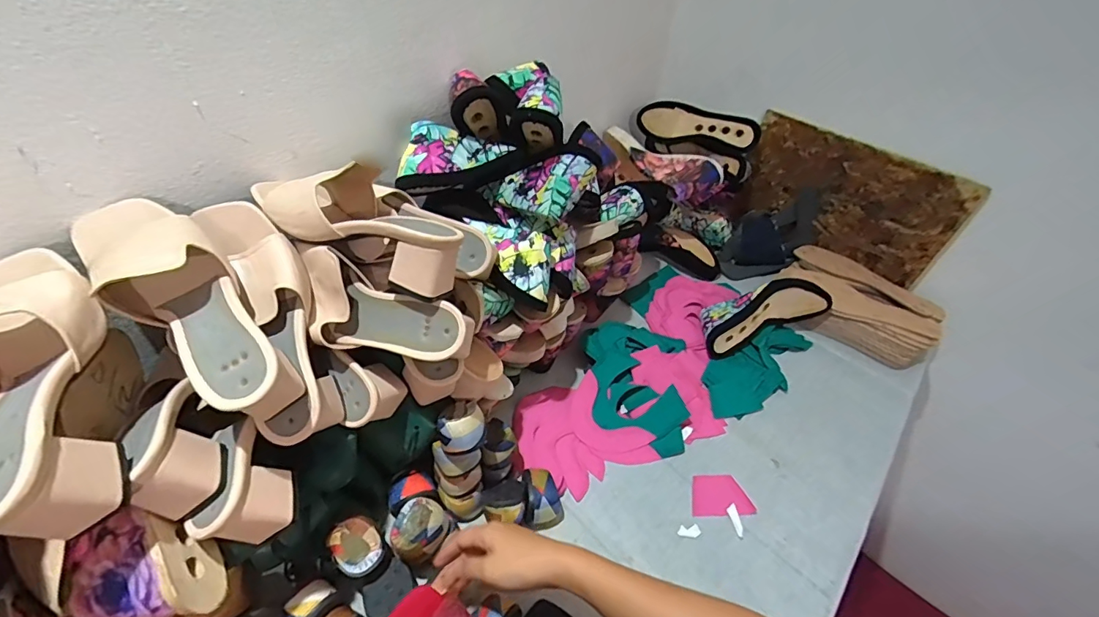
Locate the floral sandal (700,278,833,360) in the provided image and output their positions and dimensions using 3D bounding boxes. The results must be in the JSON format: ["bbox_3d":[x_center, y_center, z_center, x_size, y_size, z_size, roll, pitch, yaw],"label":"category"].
[{"bbox_3d":[0.357,0.010,0.804,0.225,0.078,0.082,-21,48,-5],"label":"floral sandal"}]

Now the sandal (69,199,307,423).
[{"bbox_3d":[-0.302,-0.008,0.394,0.239,0.087,0.092,42,53,11],"label":"sandal"}]

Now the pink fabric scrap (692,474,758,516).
[{"bbox_3d":[0.224,0.244,0.623,0.076,0.009,0.053,2,44,-3],"label":"pink fabric scrap"}]

